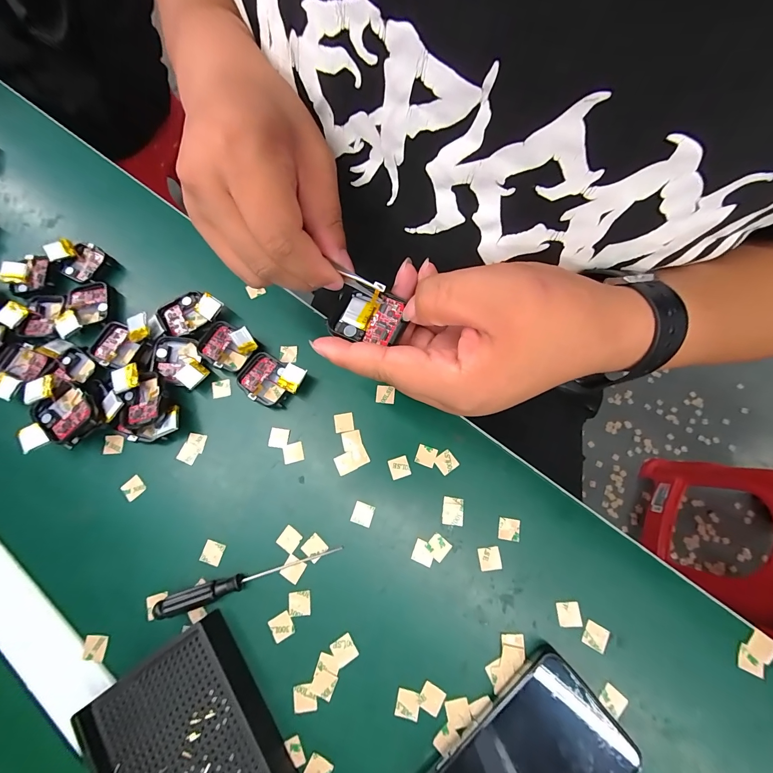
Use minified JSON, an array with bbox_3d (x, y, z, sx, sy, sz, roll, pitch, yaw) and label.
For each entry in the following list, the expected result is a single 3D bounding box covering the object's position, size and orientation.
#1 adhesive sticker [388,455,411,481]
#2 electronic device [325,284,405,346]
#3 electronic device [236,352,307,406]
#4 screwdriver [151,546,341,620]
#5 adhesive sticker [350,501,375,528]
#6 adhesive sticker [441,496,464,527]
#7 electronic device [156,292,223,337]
[{"bbox_3d":[0.010,0.065,0.269,0.016,0.004,0.016,-19,72,-1],"label":"adhesive sticker"},{"bbox_3d":[-0.012,-0.041,0.196,0.044,0.007,0.032,20,74,7],"label":"electronic device"},{"bbox_3d":[-0.098,-0.005,0.284,0.052,0.018,0.039,26,75,8],"label":"electronic device"},{"bbox_3d":[-0.098,0.137,0.243,0.130,0.012,0.013,-18,73,-5],"label":"screwdriver"},{"bbox_3d":[-0.018,0.098,0.258,0.016,0.004,0.016,16,73,6],"label":"adhesive sticker"},{"bbox_3d":[0.051,0.095,0.258,0.016,0.004,0.020,4,73,11],"label":"adhesive sticker"},{"bbox_3d":[-0.175,-0.068,0.302,0.053,0.017,0.036,-28,74,-8],"label":"electronic device"}]

